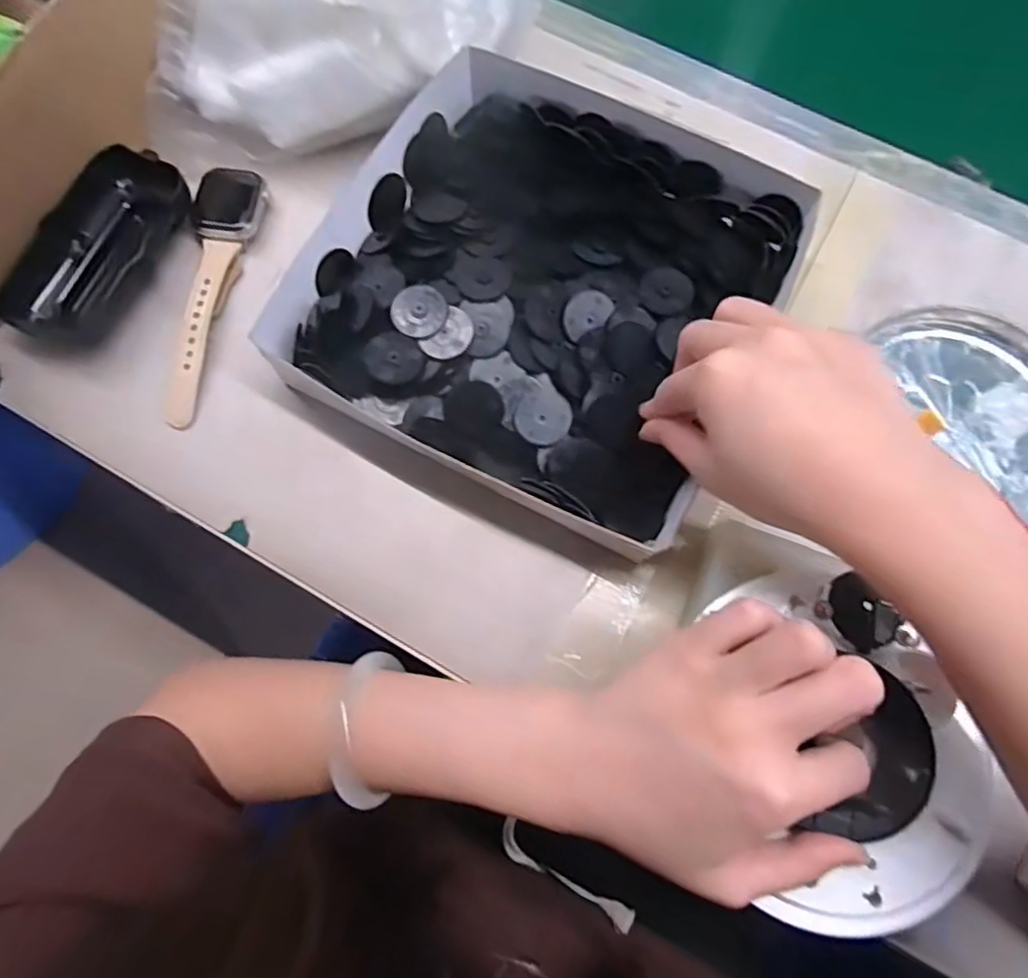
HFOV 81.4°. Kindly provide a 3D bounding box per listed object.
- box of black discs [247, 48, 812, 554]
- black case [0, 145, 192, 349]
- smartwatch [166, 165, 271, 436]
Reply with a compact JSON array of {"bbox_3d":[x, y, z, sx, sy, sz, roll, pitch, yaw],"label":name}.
[{"bbox_3d":[0.019,-0.104,0.306,0.210,0.031,0.216,28,76,6],"label":"box of black discs"},{"bbox_3d":[-0.215,-0.126,0.309,0.046,0.024,0.109,23,74,5],"label":"black case"},{"bbox_3d":[-0.165,-0.105,0.313,0.036,0.014,0.147,11,74,2],"label":"smartwatch"}]

